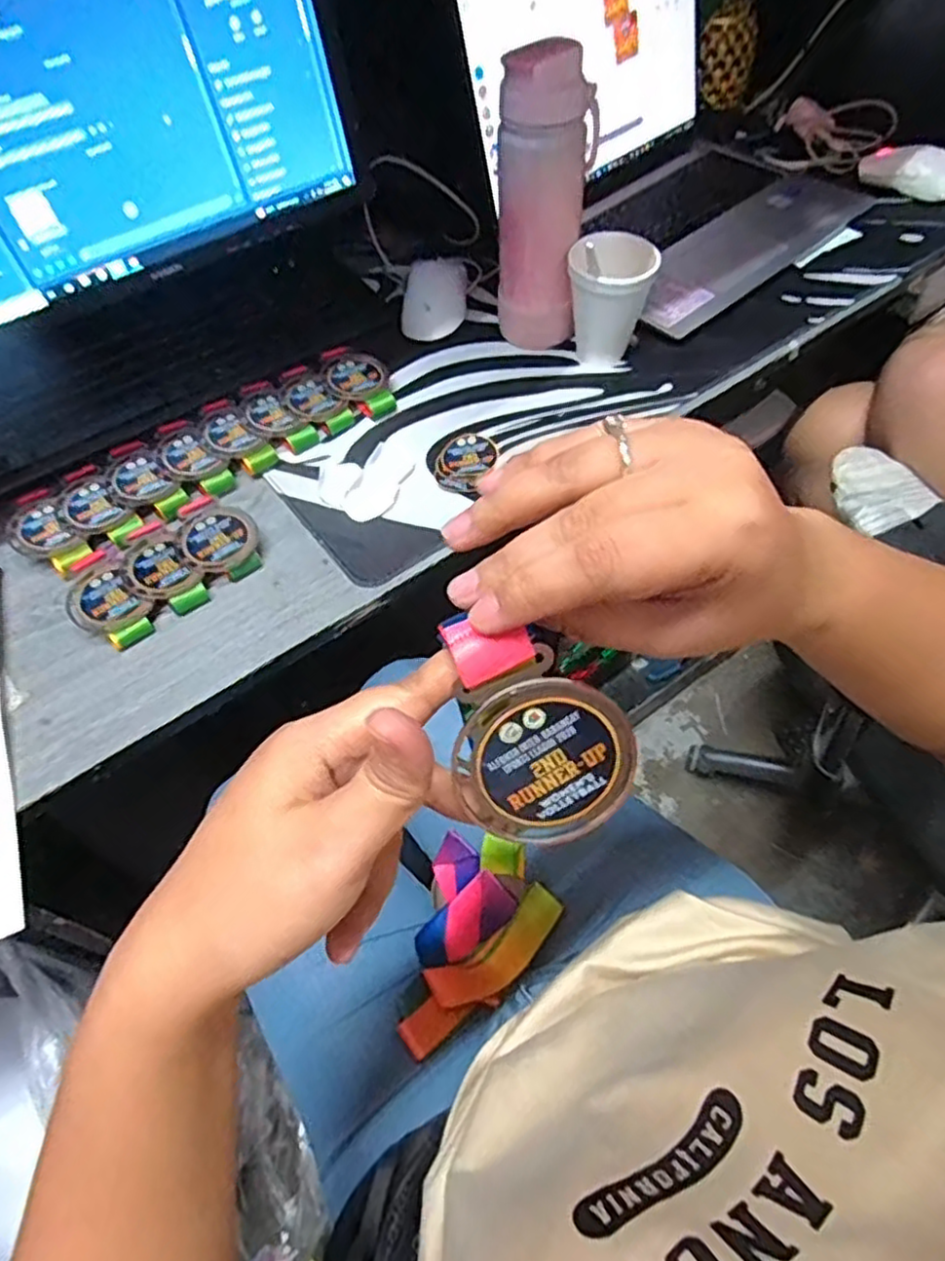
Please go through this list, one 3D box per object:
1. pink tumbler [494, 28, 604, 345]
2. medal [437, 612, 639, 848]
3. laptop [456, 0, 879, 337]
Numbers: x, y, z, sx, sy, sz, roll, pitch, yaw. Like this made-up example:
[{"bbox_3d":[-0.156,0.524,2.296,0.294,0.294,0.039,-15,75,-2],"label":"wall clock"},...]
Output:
[{"bbox_3d":[0.060,-0.368,0.603,0.076,0.210,0.062,14,57,13],"label":"pink tumbler"},{"bbox_3d":[0.022,0.034,0.238,0.058,0.087,0.009,-19,21,3],"label":"medal"},{"bbox_3d":[0.220,-0.534,0.706,0.357,0.225,0.309,-38,61,-21],"label":"laptop"}]

